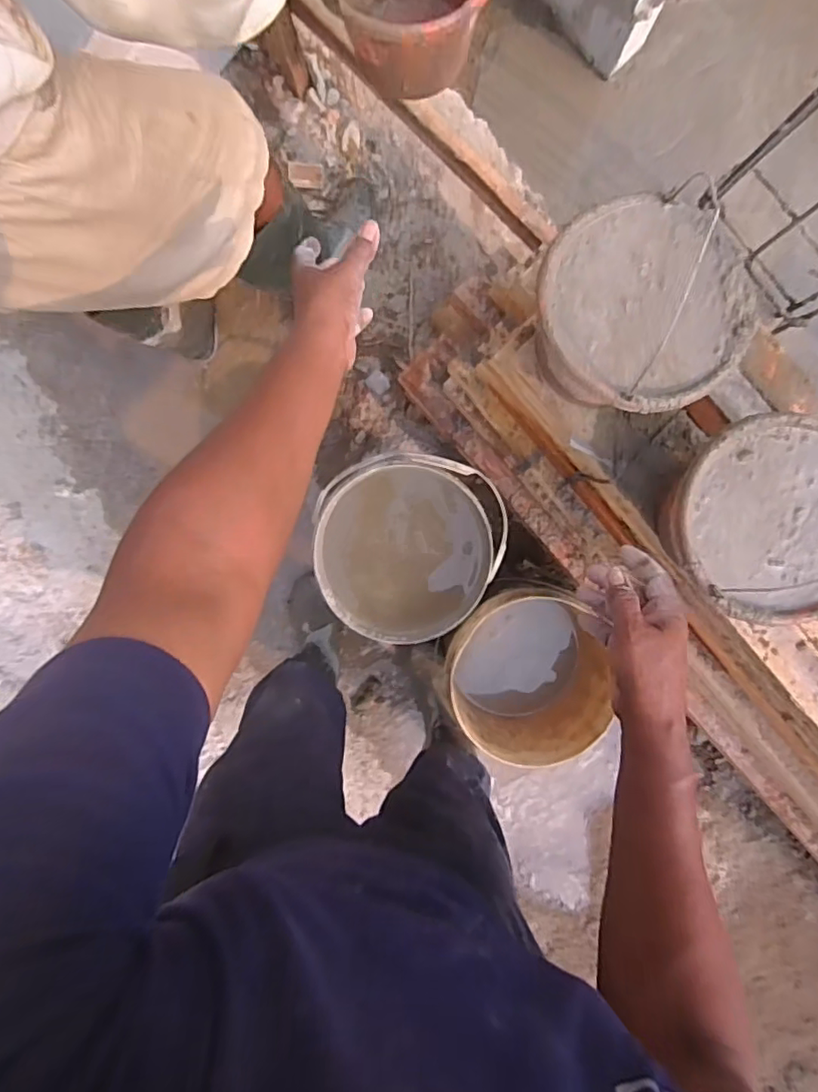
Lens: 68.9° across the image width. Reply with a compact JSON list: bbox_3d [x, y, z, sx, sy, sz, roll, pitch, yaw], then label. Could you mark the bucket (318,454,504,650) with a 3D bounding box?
[{"bbox_3d":[0.000,0.007,1.151,0.319,0.379,0.315,0,93,-1],"label":"bucket"}]

